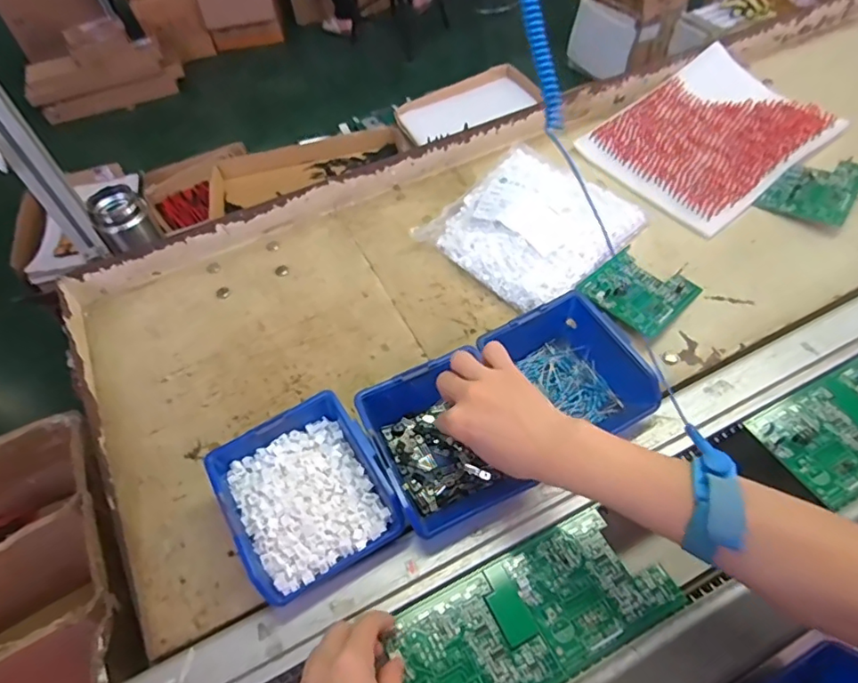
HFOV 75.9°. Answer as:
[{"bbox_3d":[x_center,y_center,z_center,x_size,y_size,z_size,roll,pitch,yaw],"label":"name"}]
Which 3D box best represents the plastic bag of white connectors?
[{"bbox_3d":[0.120,-0.139,0.636,0.181,0.033,0.193,37,64,28],"label":"plastic bag of white connectors"}]

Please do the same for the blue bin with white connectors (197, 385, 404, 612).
[{"bbox_3d":[-0.100,0.127,0.454,0.120,0.056,0.130,-29,56,-16],"label":"blue bin with white connectors"}]

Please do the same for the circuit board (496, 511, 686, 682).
[{"bbox_3d":[0.127,0.189,0.435,0.108,0.005,0.094,-25,54,-13],"label":"circuit board"}]

